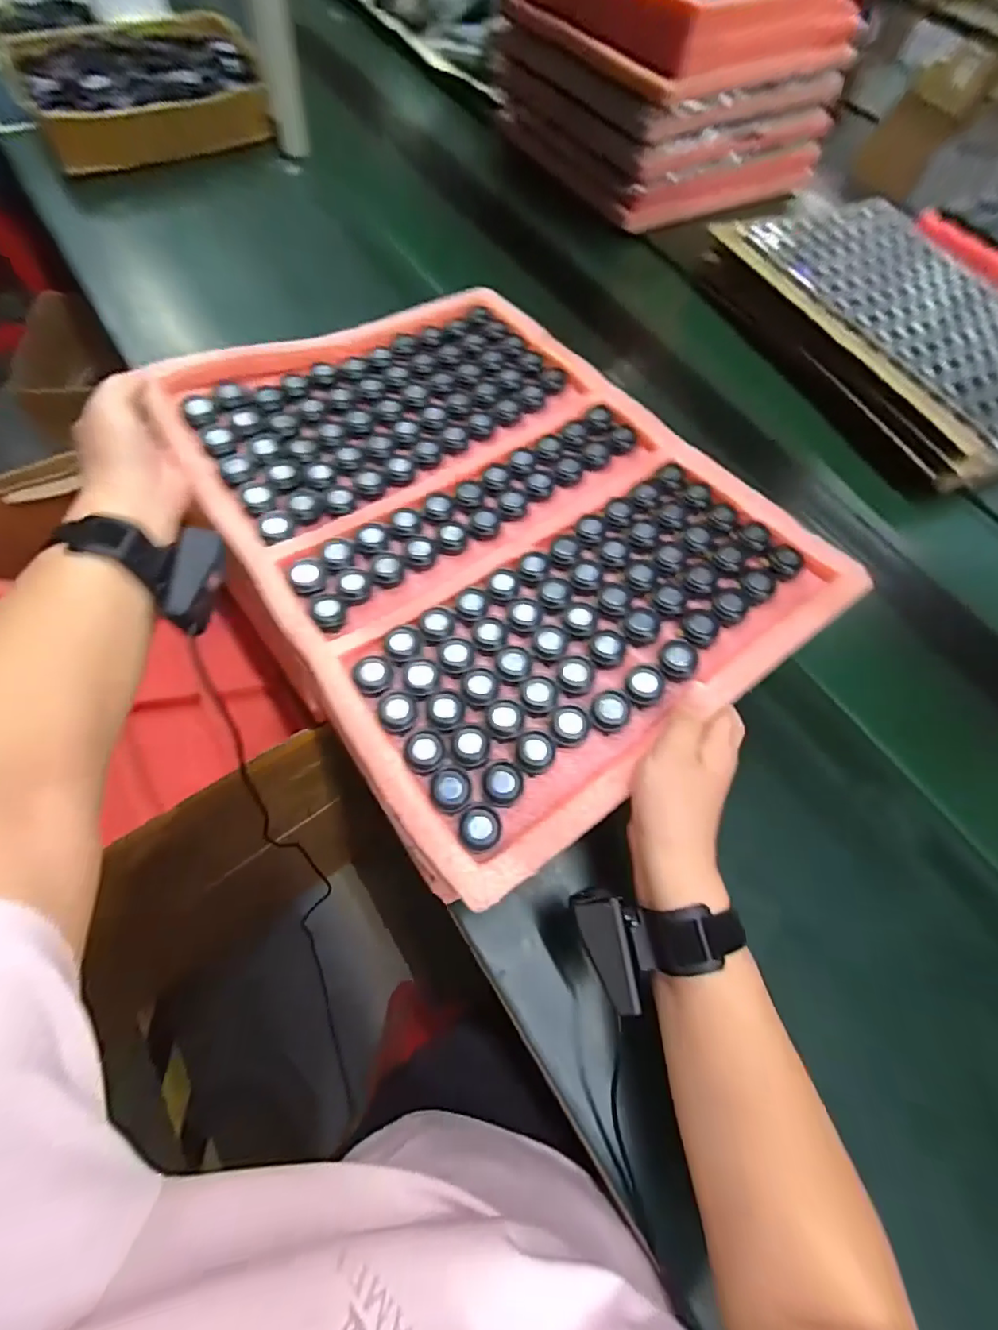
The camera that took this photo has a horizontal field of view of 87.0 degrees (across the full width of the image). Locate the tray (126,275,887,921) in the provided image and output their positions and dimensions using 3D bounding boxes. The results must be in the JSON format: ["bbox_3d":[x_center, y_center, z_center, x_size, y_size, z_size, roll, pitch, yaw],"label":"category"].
[{"bbox_3d":[-0.018,-0.136,0.440,0.388,0.042,0.496,-34,70,-16],"label":"tray"}]

